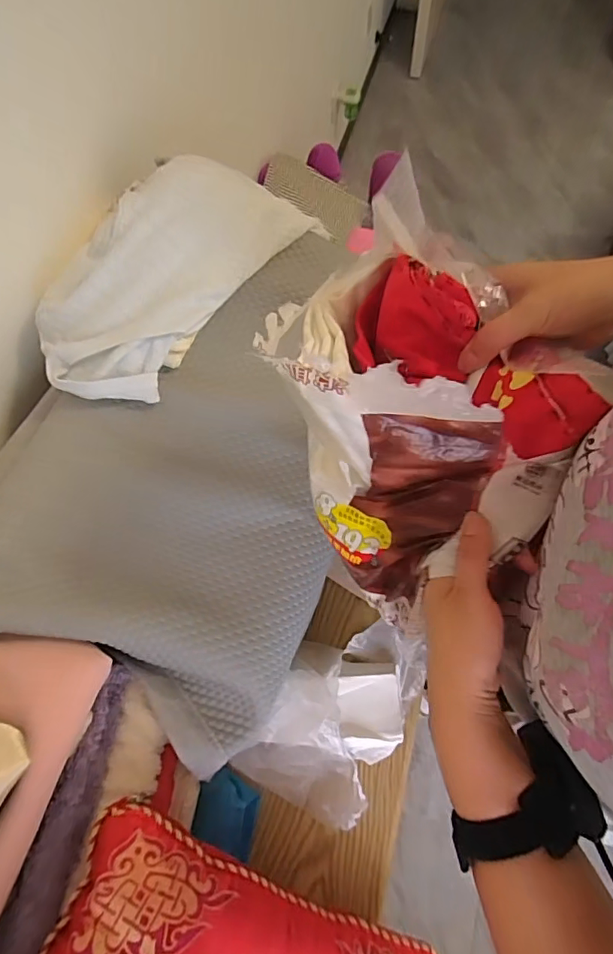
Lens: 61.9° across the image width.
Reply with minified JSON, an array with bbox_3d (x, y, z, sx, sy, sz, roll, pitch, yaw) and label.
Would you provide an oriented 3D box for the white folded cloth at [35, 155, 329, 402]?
[{"bbox_3d":[-0.160,-0.256,0.603,0.377,0.073,0.209,-43,73,-13],"label":"white folded cloth"}]

